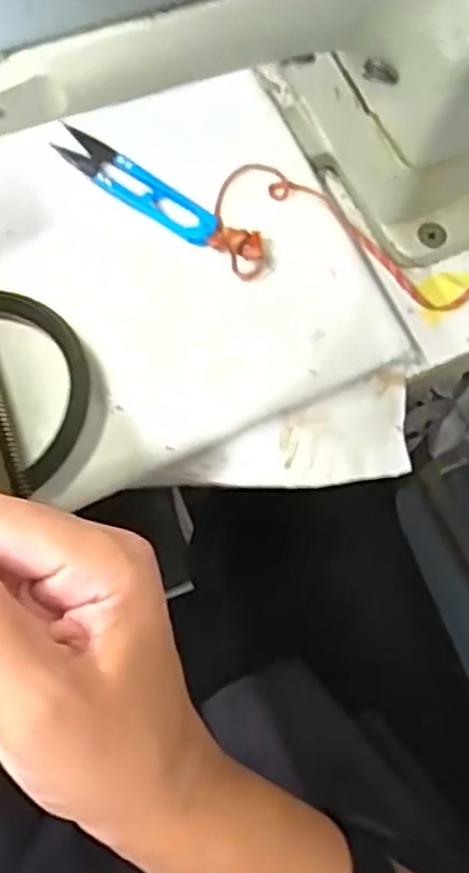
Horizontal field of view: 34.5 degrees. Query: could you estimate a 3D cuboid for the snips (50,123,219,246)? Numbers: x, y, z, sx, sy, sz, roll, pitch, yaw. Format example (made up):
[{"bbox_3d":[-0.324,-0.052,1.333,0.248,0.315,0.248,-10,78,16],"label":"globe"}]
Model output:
[{"bbox_3d":[-0.049,-0.128,0.382,0.098,0.010,0.022,35,76,9],"label":"snips"}]

